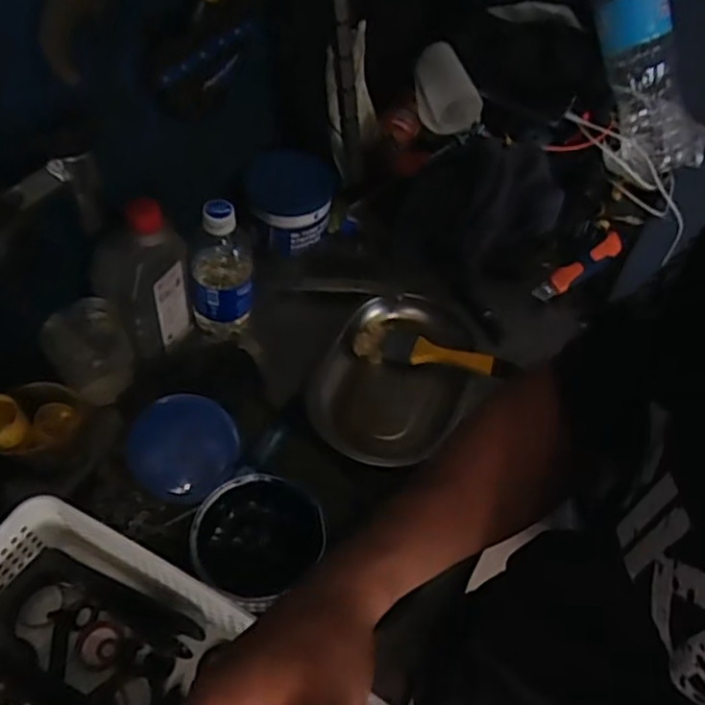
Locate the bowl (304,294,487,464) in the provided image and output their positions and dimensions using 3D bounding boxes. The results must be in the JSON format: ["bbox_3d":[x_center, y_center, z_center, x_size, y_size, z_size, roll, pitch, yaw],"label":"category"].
[{"bbox_3d":[0.050,0.023,0.710,0.160,0.035,0.213,26,56,13],"label":"bowl"}]

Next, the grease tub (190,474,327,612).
[{"bbox_3d":[-0.075,0.158,0.546,0.093,0.078,0.103,29,56,16],"label":"grease tub"}]

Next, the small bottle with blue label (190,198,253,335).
[{"bbox_3d":[-0.131,-0.092,0.665,0.059,0.137,0.059,-1,54,-6],"label":"small bottle with blue label"}]

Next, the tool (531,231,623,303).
[{"bbox_3d":[0.276,-0.103,0.805,0.173,0.026,0.030,-35,64,-27],"label":"tool"}]

